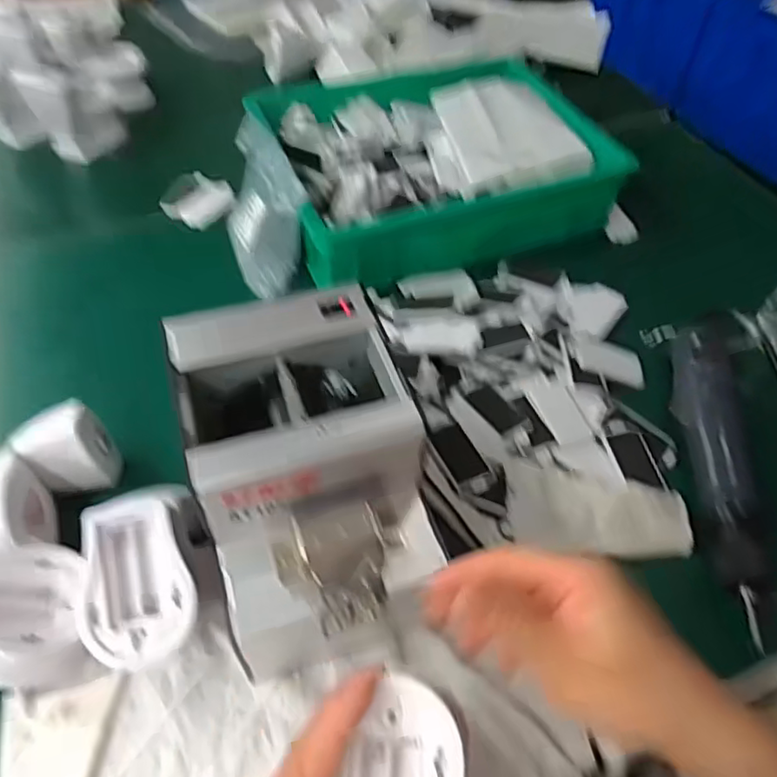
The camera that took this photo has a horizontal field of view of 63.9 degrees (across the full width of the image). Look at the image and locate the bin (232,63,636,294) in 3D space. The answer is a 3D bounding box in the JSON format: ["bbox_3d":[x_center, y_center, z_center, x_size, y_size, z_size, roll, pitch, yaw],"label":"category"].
[{"bbox_3d":[0.045,-0.243,0.669,0.328,0.078,0.250,-19,55,-11],"label":"bin"}]

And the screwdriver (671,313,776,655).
[{"bbox_3d":[0.253,0.043,0.480,0.053,0.030,0.283,8,55,8],"label":"screwdriver"}]

